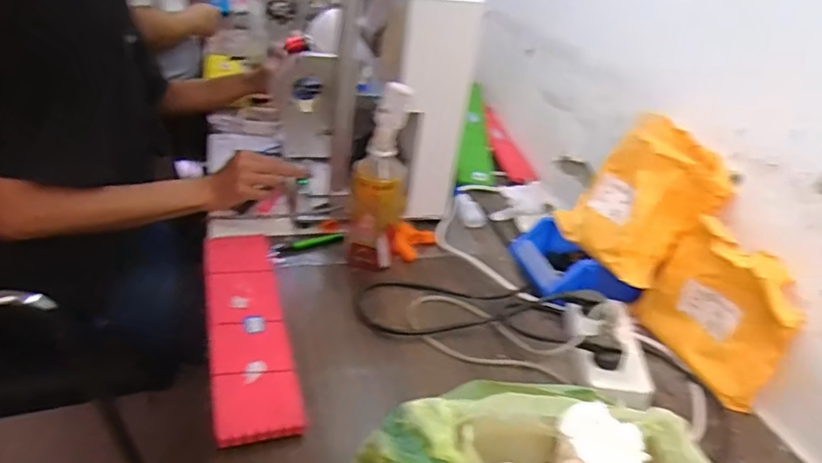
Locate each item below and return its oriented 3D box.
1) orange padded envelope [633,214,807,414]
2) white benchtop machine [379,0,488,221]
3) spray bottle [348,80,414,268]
[{"bbox_3d":[0.356,0.089,0.659,0.049,0.159,0.172,-7,34,-23],"label":"orange padded envelope"},{"bbox_3d":[-0.014,-0.211,0.890,0.102,0.338,0.226,-8,35,-25],"label":"white benchtop machine"},{"bbox_3d":[-0.043,-0.064,0.749,0.070,0.244,0.058,6,31,-4],"label":"spray bottle"}]

